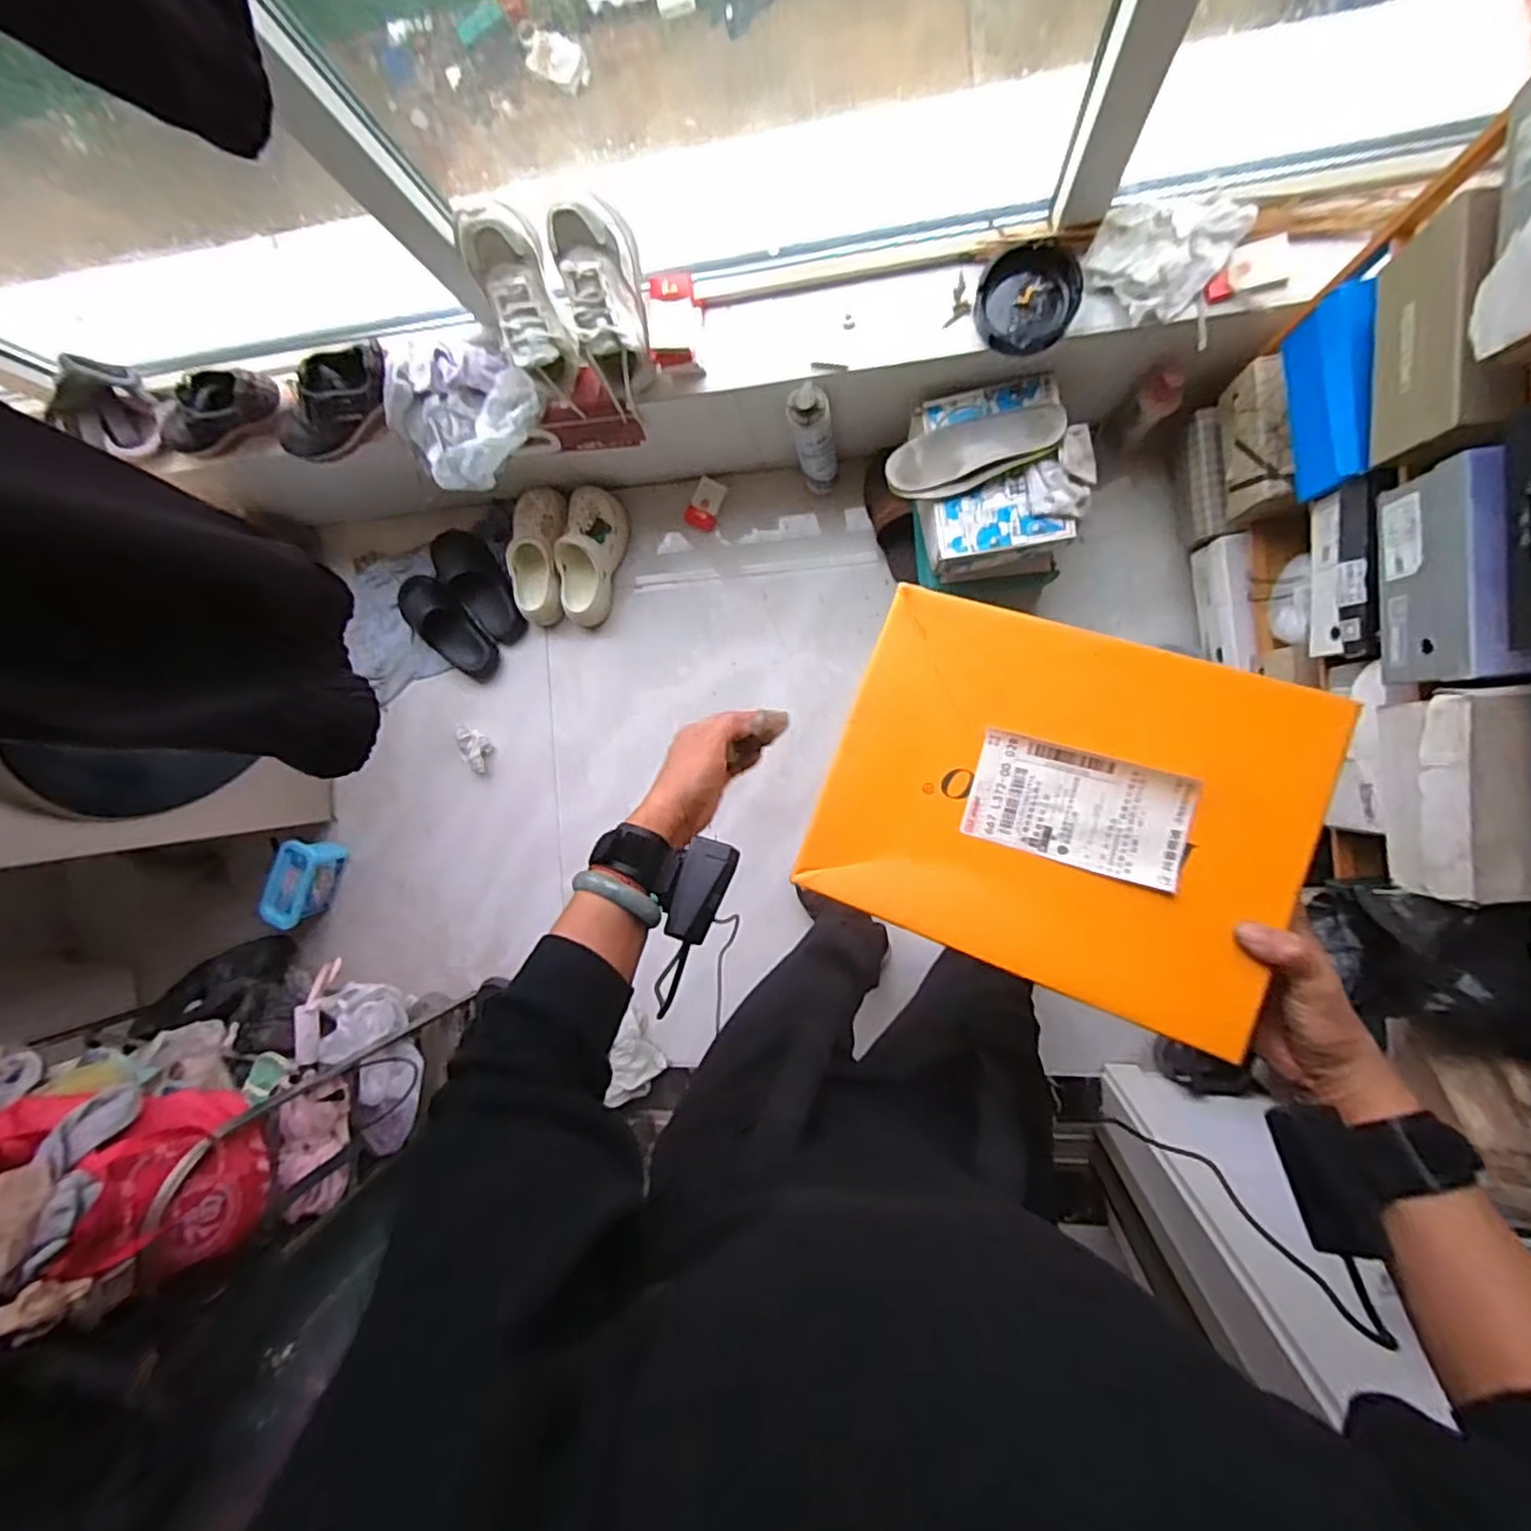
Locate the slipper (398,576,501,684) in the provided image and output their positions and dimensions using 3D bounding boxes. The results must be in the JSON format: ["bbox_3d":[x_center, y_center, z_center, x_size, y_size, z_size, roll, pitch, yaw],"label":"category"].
[{"bbox_3d":[-0.674,-0.302,1.430,0.112,0.062,0.262,-45,85,8],"label":"slipper"}]

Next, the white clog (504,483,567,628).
[{"bbox_3d":[-0.461,-0.426,1.386,0.111,0.085,0.264,8,94,9],"label":"white clog"}]

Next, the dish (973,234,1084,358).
[{"bbox_3d":[0.368,-0.664,0.972,0.147,0.050,0.134,0,92,9],"label":"dish"}]

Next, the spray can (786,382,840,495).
[{"bbox_3d":[0.089,-0.555,1.177,0.071,0.303,0.061,-7,91,9],"label":"spray can"}]

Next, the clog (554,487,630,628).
[{"bbox_3d":[-0.352,-0.421,1.372,0.107,0.124,0.267,12,94,8],"label":"clog"}]

